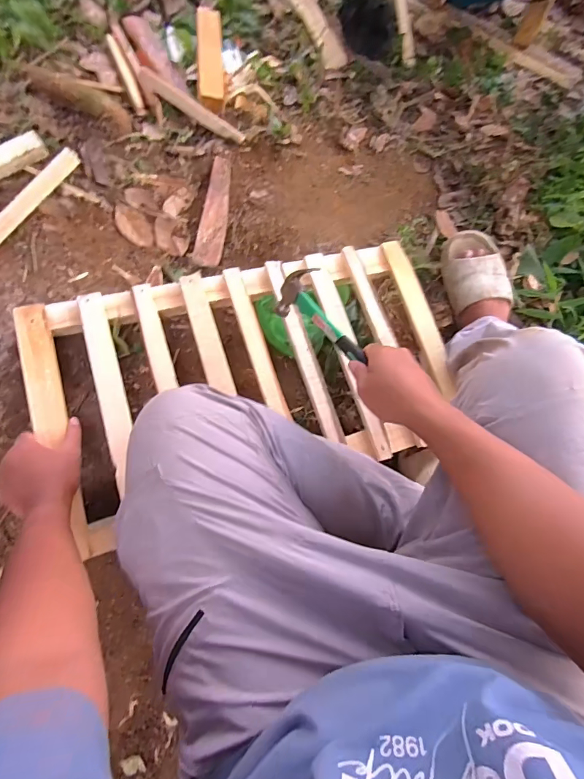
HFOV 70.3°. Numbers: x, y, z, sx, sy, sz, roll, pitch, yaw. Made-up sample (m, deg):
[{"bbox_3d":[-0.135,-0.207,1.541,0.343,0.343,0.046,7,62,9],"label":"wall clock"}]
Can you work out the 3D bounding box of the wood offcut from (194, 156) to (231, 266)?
[{"bbox_3d":[-0.166,-0.394,0.912,0.056,0.013,0.275,10,71,-11],"label":"wood offcut"}]

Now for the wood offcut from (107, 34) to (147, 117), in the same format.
[{"bbox_3d":[-0.395,-0.750,0.988,0.026,0.015,0.246,-23,81,-2],"label":"wood offcut"}]

